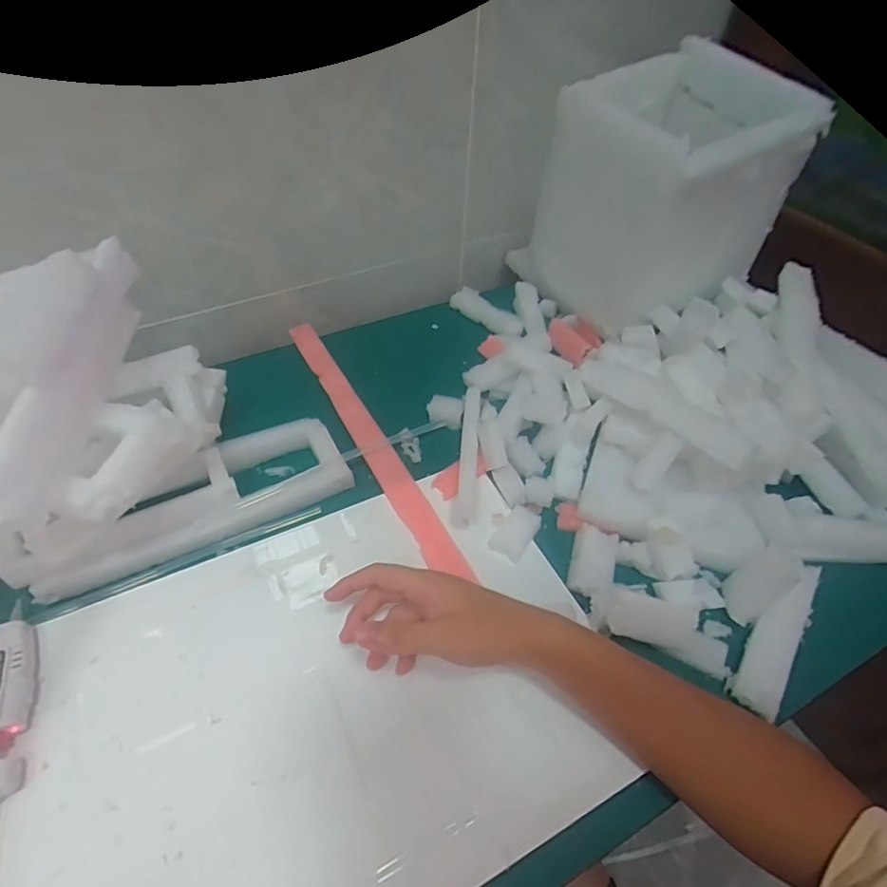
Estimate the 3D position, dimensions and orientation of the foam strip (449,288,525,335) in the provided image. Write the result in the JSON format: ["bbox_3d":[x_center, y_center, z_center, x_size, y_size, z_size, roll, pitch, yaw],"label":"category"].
[{"bbox_3d":[0.061,-0.176,0.711,0.035,0.019,0.120,-34,58,-28],"label":"foam strip"}]

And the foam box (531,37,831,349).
[{"bbox_3d":[0.250,-0.279,0.617,0.202,0.237,0.212,-18,52,-17],"label":"foam box"}]

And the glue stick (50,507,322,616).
[{"bbox_3d":[-0.225,0.103,0.479,0.228,0.011,0.011,-20,53,-19],"label":"glue stick"}]

